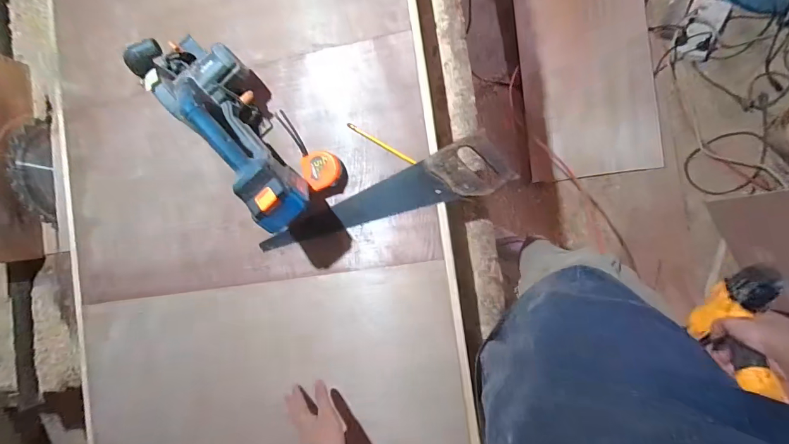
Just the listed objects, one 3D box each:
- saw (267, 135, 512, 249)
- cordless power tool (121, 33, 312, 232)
[{"bbox_3d":[-0.036,-0.029,0.676,0.474,0.030,0.094,-22,85,11],"label":"saw"},{"bbox_3d":[-0.265,-0.171,0.644,0.129,0.170,0.407,-43,82,8],"label":"cordless power tool"}]

